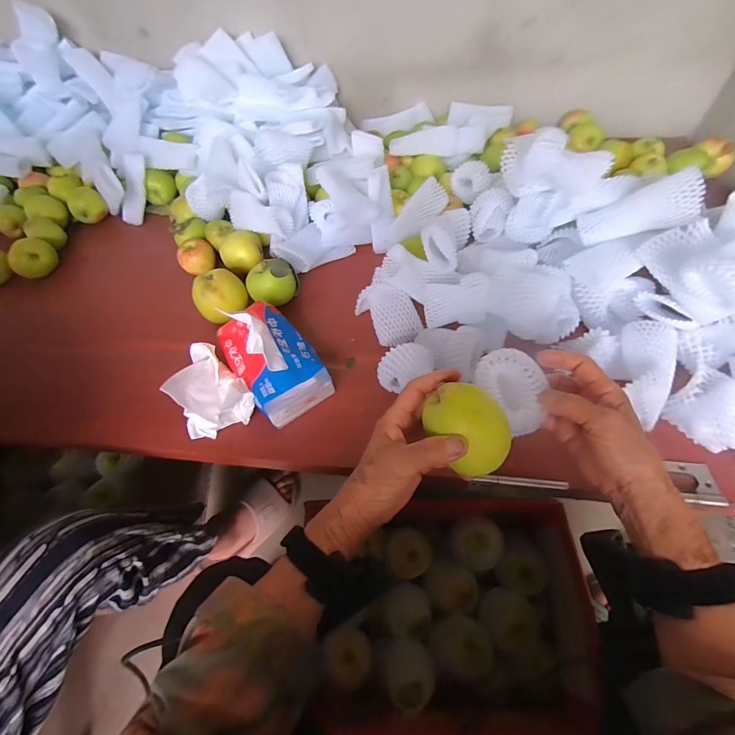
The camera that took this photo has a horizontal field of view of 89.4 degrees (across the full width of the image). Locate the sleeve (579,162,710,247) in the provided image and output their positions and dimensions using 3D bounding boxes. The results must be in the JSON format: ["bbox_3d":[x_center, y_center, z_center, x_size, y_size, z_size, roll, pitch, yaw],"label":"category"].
[{"bbox_3d":[0.321,-0.185,0.444,0.122,0.047,0.047,-14,51,31],"label":"sleeve"}]

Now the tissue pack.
[{"bbox_3d":[-0.122,-0.020,0.457,0.098,0.091,0.149,-32,62,-19],"label":"tissue pack"}]

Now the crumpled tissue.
[{"bbox_3d":[-0.198,0.031,0.458,0.085,0.052,0.109,-36,63,-20],"label":"crumpled tissue"}]

